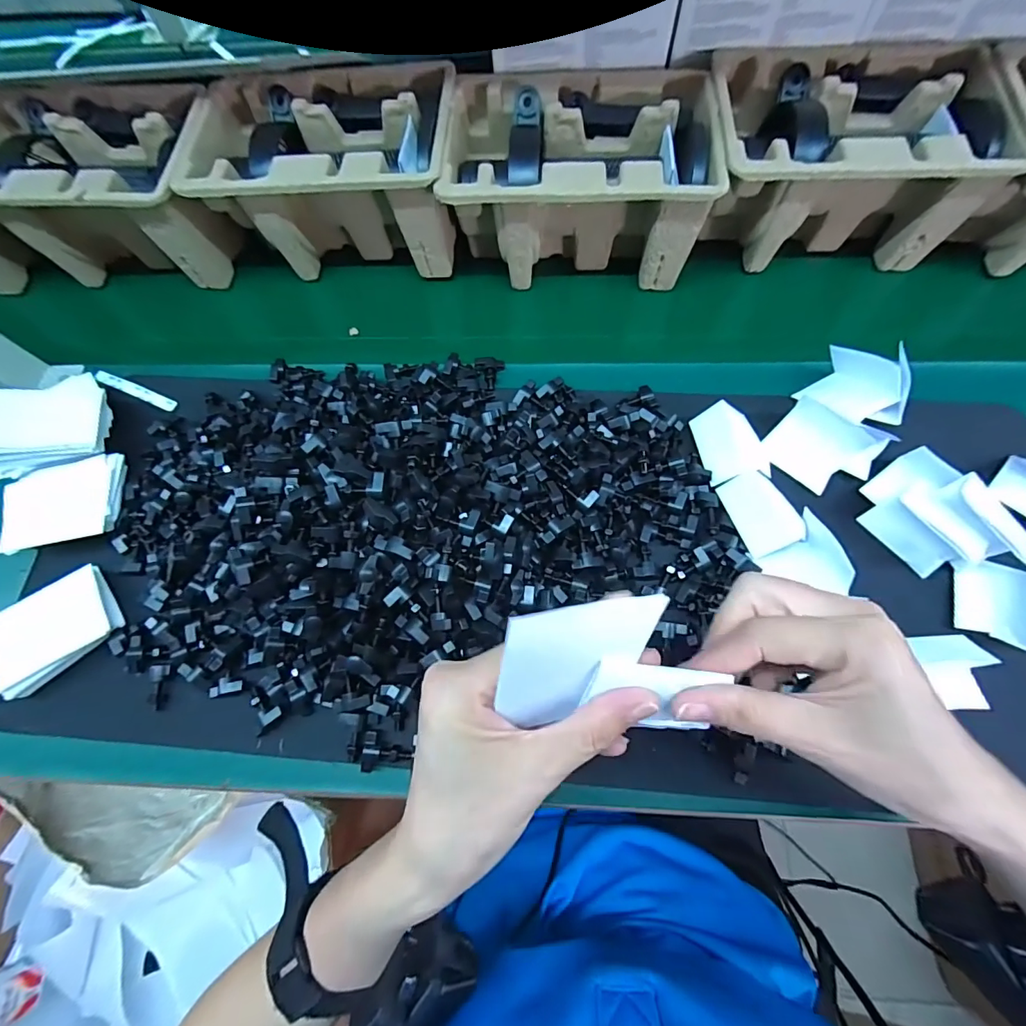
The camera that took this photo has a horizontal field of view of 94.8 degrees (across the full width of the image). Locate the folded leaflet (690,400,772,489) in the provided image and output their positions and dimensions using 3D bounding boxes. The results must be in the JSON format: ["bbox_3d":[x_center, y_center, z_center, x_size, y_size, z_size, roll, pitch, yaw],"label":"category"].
[{"bbox_3d":[0.173,-0.057,0.367,0.048,0.025,0.058,-15,71,0],"label":"folded leaflet"}]

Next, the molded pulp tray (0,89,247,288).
[{"bbox_3d":[-0.387,-0.311,0.458,0.230,0.106,0.151,4,72,6],"label":"molded pulp tray"}]

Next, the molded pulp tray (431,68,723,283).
[{"bbox_3d":[0.057,-0.298,0.430,0.221,0.103,0.147,1,72,5],"label":"molded pulp tray"}]

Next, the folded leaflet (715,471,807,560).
[{"bbox_3d":[0.184,-0.001,0.351,0.041,0.012,0.060,-22,71,-3],"label":"folded leaflet"}]

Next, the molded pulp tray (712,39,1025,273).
[{"bbox_3d":[0.282,-0.310,0.419,0.223,0.105,0.148,0,72,5],"label":"molded pulp tray"}]

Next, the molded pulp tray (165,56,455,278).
[{"bbox_3d":[-0.163,-0.312,0.444,0.225,0.102,0.143,2,72,5],"label":"molded pulp tray"}]

